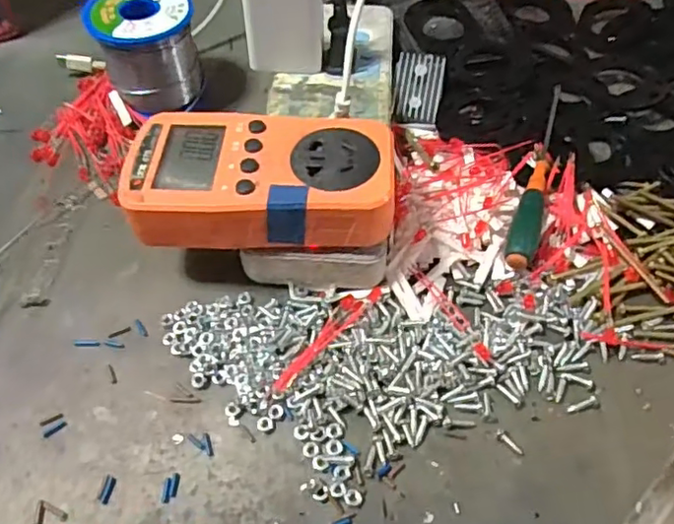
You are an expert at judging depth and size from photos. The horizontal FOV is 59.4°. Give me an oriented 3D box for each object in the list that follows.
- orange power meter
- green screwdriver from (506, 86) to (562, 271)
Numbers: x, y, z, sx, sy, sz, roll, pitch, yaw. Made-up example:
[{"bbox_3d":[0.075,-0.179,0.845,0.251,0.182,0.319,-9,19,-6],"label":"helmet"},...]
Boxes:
[{"bbox_3d":[-0.036,-0.041,0.291,0.124,0.028,0.064,0,55,1],"label":"orange power meter"},{"bbox_3d":[0.117,-0.055,0.347,0.015,0.012,0.148,16,57,11],"label":"green screwdriver"}]

